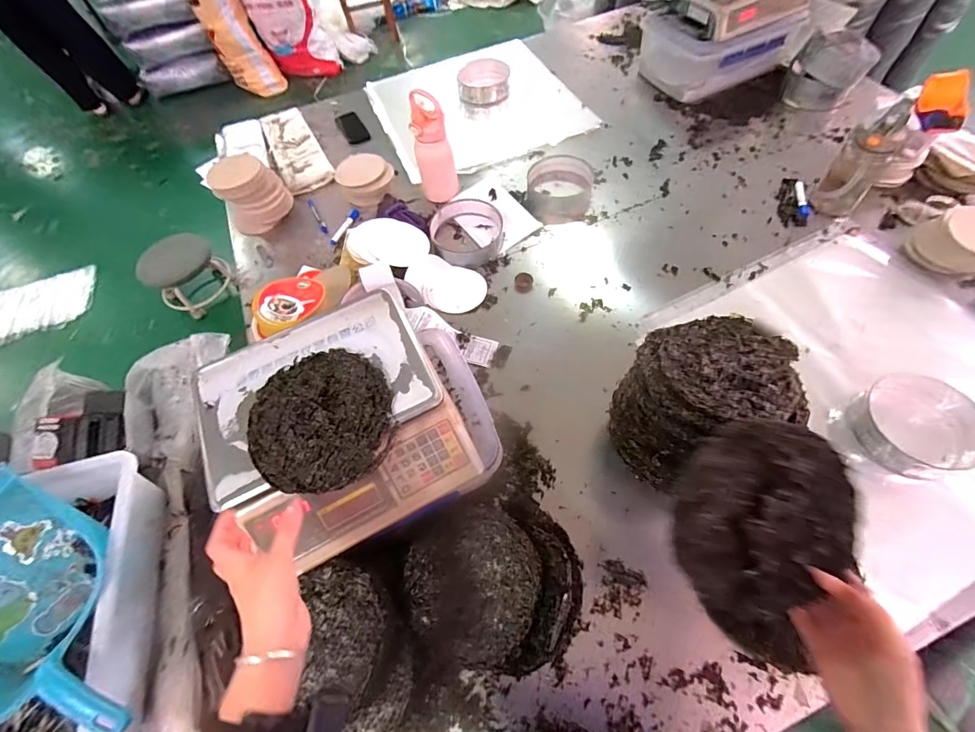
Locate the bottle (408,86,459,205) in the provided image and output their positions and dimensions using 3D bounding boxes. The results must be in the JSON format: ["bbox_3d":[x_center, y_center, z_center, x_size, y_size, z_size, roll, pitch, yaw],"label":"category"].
[{"bbox_3d":[-0.145,-0.555,1.078,0.091,0.239,0.101,-35,65,-14],"label":"bottle"}]

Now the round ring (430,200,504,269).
[{"bbox_3d":[-0.051,-0.338,1.068,0.186,0.051,0.197,-2,62,3],"label":"round ring"}]

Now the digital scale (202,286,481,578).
[{"bbox_3d":[-0.217,0.085,0.590,0.323,0.107,0.297,-27,62,-9],"label":"digital scale"}]

